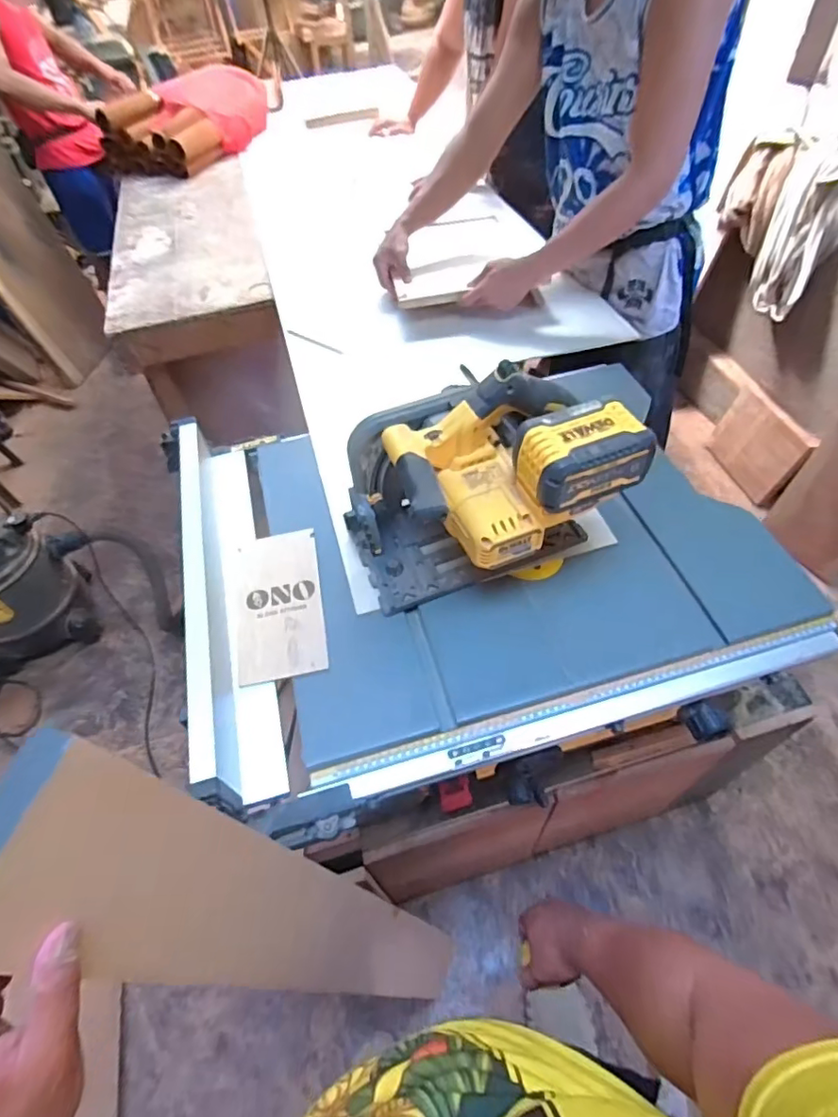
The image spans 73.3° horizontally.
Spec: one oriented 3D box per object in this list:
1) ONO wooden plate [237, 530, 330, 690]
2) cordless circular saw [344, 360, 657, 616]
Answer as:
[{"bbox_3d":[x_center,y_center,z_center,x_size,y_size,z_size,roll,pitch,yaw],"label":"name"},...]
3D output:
[{"bbox_3d":[-0.187,0.057,0.754,0.109,0.006,0.228,-11,52,-4],"label":"ONO wooden plate"},{"bbox_3d":[0.072,-0.085,0.691,0.326,0.232,0.200,-9,52,-3],"label":"cordless circular saw"}]

